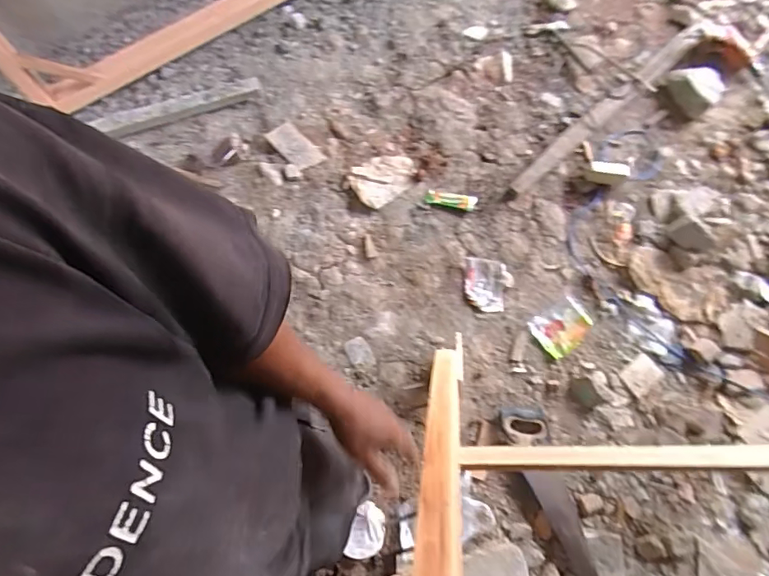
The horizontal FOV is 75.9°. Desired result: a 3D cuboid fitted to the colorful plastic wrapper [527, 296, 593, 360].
[{"bbox_3d":[0.511,0.112,1.419,0.161,0.023,0.125,-34,71,-11],"label":"colorful plastic wrapper"}]

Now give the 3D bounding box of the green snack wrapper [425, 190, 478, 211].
[{"bbox_3d":[0.209,-0.276,1.547,0.158,0.012,0.049,11,70,6],"label":"green snack wrapper"}]

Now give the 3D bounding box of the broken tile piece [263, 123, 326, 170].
[{"bbox_3d":[-0.301,-0.469,1.636,0.100,0.020,0.210,-43,73,-13],"label":"broken tile piece"}]

